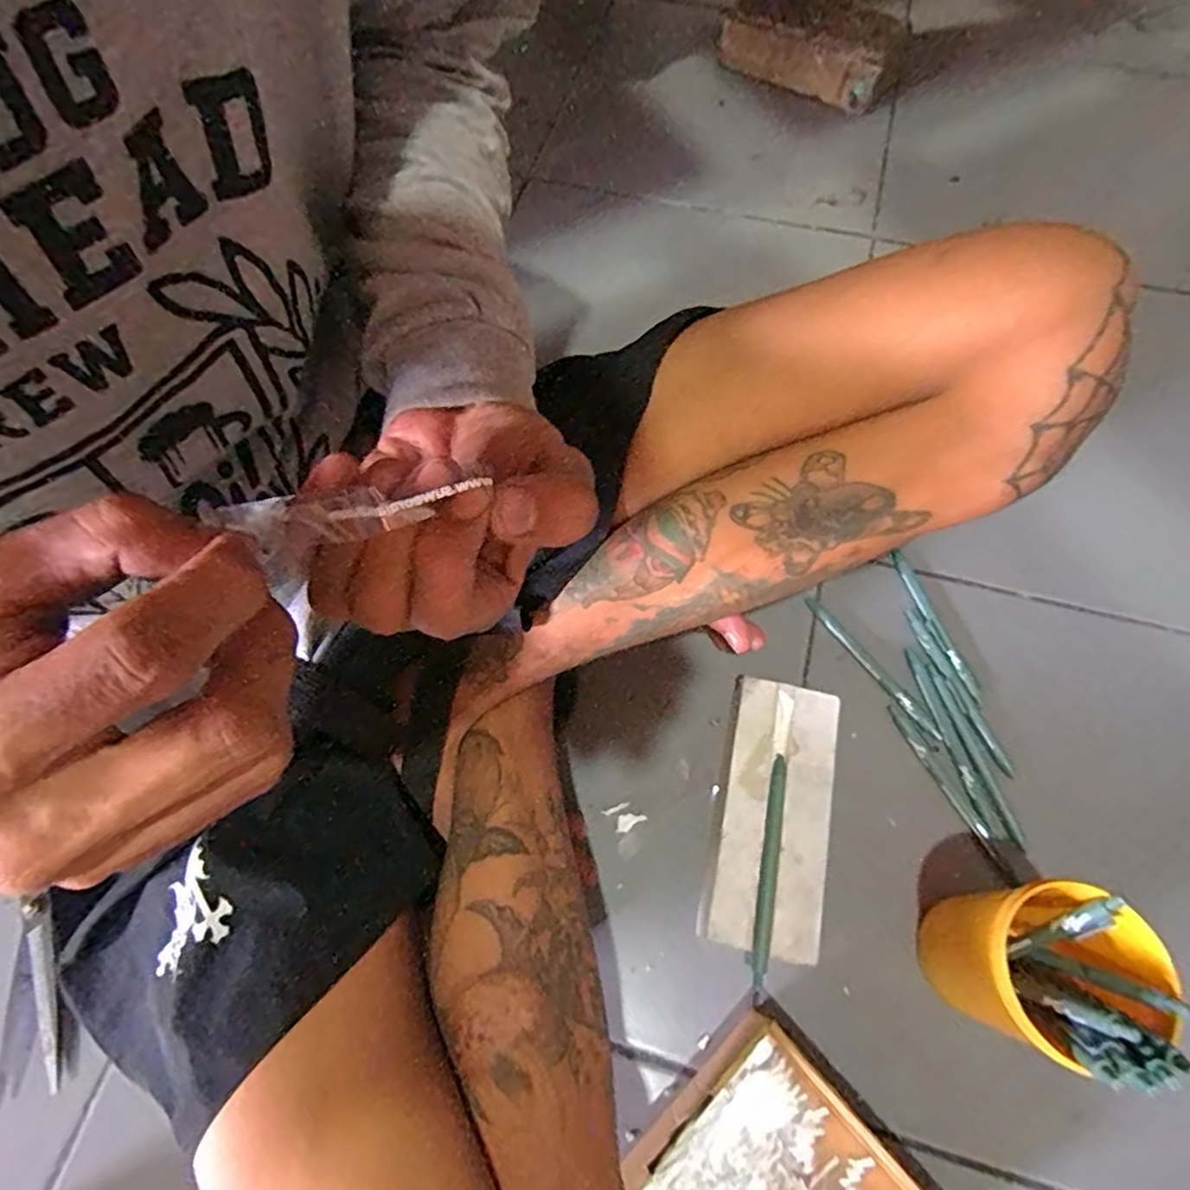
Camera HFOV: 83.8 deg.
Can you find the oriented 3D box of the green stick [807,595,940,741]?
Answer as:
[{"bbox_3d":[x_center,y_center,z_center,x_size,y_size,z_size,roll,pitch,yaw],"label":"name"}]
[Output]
[{"bbox_3d":[0.226,0.057,0.543,0.013,0.008,0.144,-33,70,-13],"label":"green stick"}]

